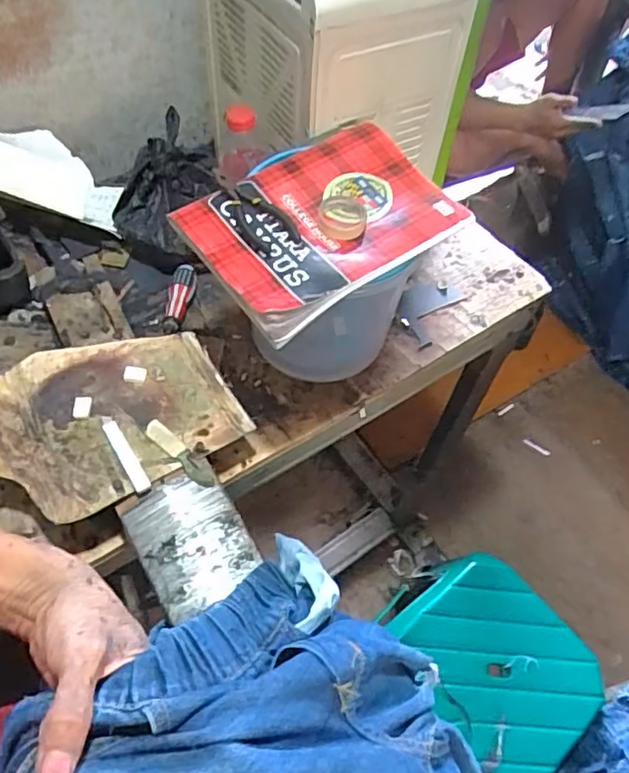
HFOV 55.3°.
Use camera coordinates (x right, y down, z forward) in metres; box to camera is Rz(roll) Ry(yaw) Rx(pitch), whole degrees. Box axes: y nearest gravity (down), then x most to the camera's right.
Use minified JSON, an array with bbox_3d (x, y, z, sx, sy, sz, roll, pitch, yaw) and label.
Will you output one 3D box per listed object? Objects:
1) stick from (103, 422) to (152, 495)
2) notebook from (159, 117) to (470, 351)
[{"bbox_3d":[-0.180,0.066,0.573,0.014,0.008,0.082,-28,61,-21],"label":"stick"},{"bbox_3d":[0.007,-0.162,0.577,0.246,0.035,0.175,-34,63,-24],"label":"notebook"}]

